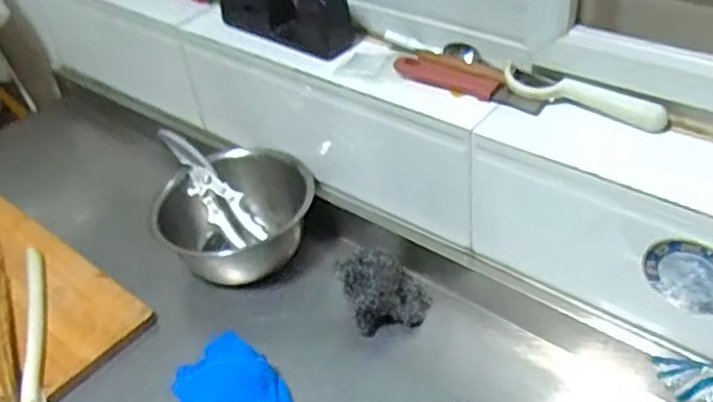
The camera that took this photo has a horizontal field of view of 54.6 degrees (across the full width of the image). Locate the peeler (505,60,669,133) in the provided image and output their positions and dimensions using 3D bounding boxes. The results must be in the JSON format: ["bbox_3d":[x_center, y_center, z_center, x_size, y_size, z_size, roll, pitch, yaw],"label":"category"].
[{"bbox_3d":[0.210,-0.096,0.644,0.151,0.024,0.019,21,48,29],"label":"peeler"}]

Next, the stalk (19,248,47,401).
[{"bbox_3d":[-0.368,0.132,0.788,0.018,0.023,0.238,-17,41,-10],"label":"stalk"}]

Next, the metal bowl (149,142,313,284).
[{"bbox_3d":[-0.152,0.012,0.860,0.178,0.103,0.178,-4,40,4],"label":"metal bowl"}]

